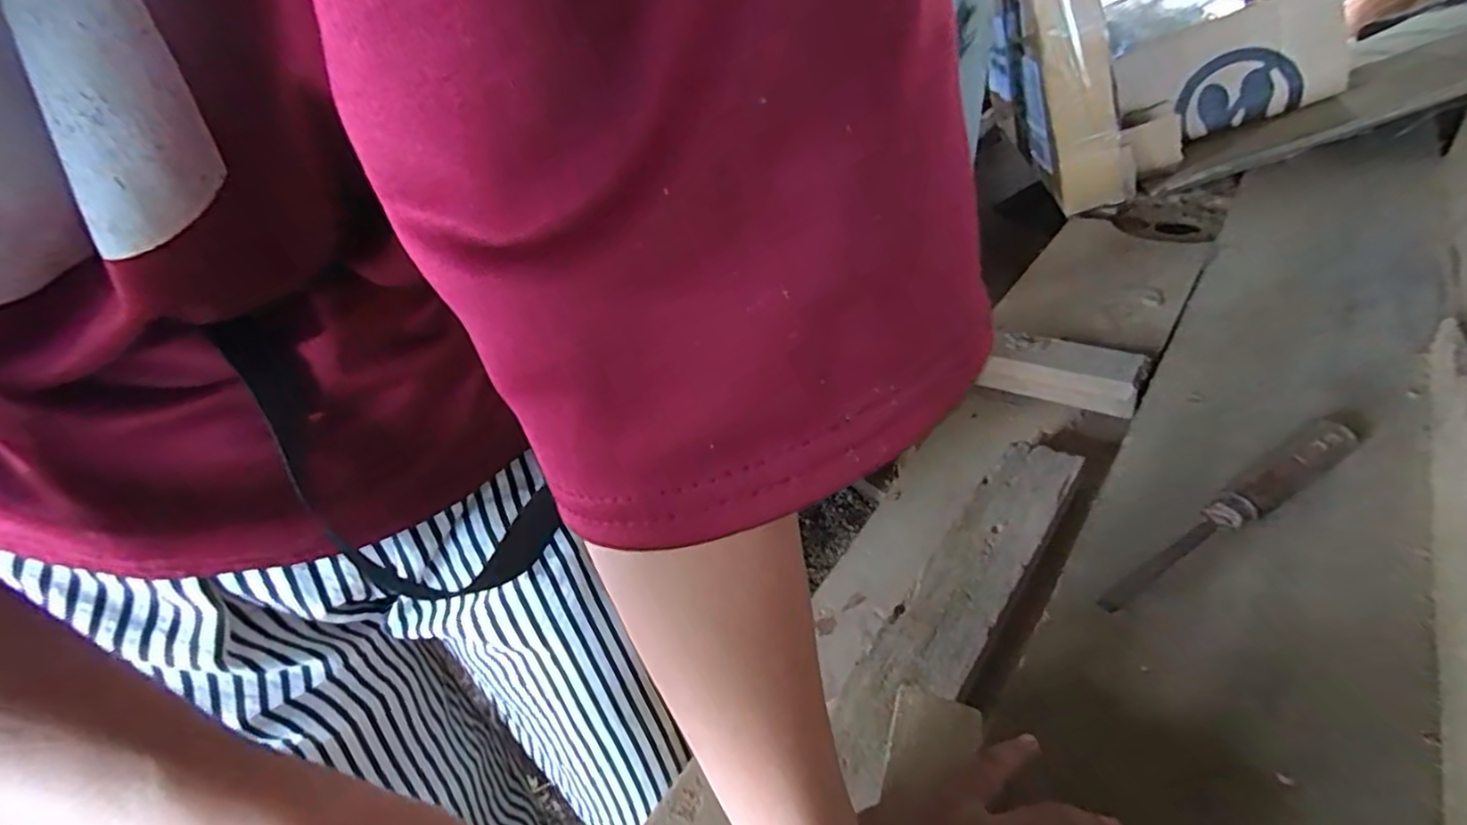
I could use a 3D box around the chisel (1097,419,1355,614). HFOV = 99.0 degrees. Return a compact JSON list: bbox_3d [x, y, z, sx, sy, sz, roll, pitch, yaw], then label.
[{"bbox_3d":[0.300,0.059,0.378,0.215,0.031,0.024,-23,39,-20],"label":"chisel"}]

